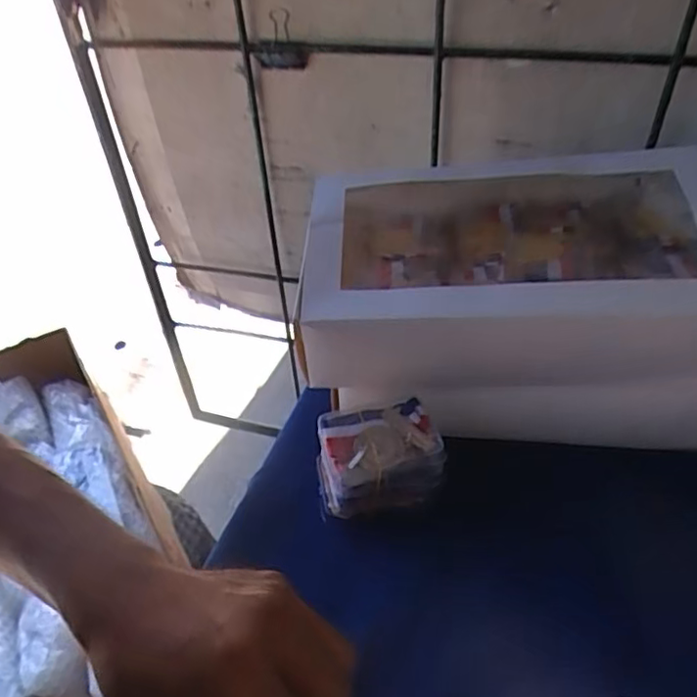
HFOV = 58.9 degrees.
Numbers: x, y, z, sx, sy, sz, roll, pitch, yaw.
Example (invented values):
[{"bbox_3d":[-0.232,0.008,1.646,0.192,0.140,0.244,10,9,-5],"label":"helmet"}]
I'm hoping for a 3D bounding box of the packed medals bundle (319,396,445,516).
[{"bbox_3d":[0.020,0.079,0.441,0.083,0.053,0.062,-13,43,-9],"label":"packed medals bundle"}]

